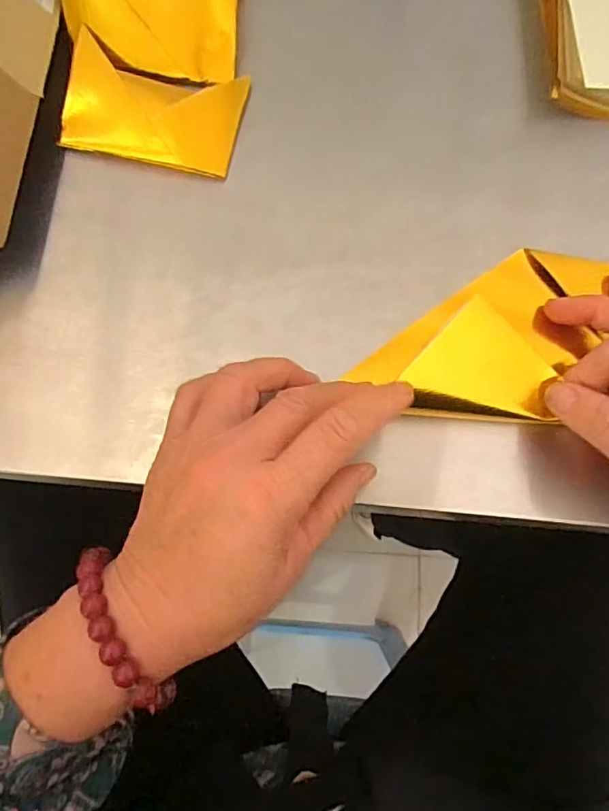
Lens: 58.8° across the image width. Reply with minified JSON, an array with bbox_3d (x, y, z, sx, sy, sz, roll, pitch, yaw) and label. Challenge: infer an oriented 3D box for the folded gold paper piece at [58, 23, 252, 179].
[{"bbox_3d":[-0.088,-0.174,0.318,0.099,0.010,0.064,11,88,-6],"label":"folded gold paper piece"}]

